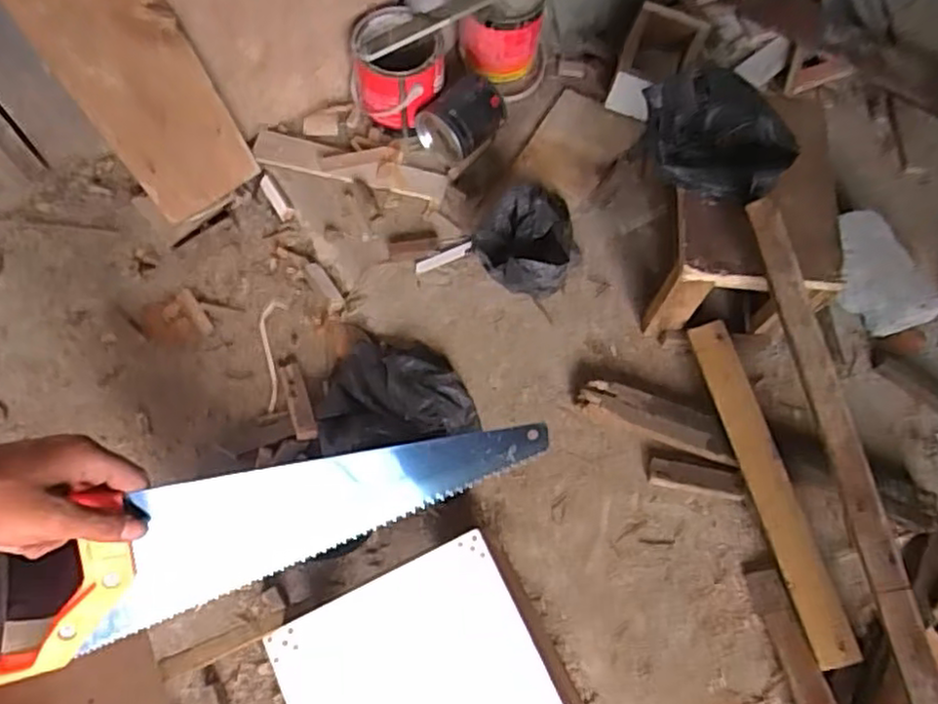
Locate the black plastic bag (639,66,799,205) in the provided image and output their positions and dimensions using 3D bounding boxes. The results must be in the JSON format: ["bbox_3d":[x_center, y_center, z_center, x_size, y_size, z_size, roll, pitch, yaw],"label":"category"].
[{"bbox_3d":[0.346,-0.309,0.983,0.216,0.085,0.158,29,70,9],"label":"black plastic bag"}]

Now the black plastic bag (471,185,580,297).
[{"bbox_3d":[0.095,-0.167,1.123,0.140,0.150,0.171,-26,72,-12],"label":"black plastic bag"}]

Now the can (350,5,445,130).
[{"bbox_3d":[-0.123,-0.486,1.226,0.155,0.135,0.154,1,68,-2],"label":"can"}]

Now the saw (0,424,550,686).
[{"bbox_3d":[-0.145,0.116,0.496,0.420,0.015,0.093,-19,101,-16],"label":"saw"}]

